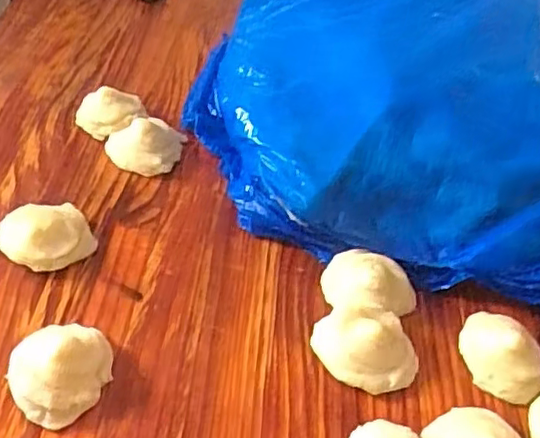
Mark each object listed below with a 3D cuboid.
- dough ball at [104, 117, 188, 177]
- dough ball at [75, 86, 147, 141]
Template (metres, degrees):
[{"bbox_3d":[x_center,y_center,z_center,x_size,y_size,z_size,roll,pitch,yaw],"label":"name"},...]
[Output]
[{"bbox_3d":[-0.139,-0.088,0.703,0.076,0.030,0.075,5,46,-5],"label":"dough ball"},{"bbox_3d":[-0.186,-0.123,0.734,0.074,0.025,0.066,-9,48,-17],"label":"dough ball"}]

